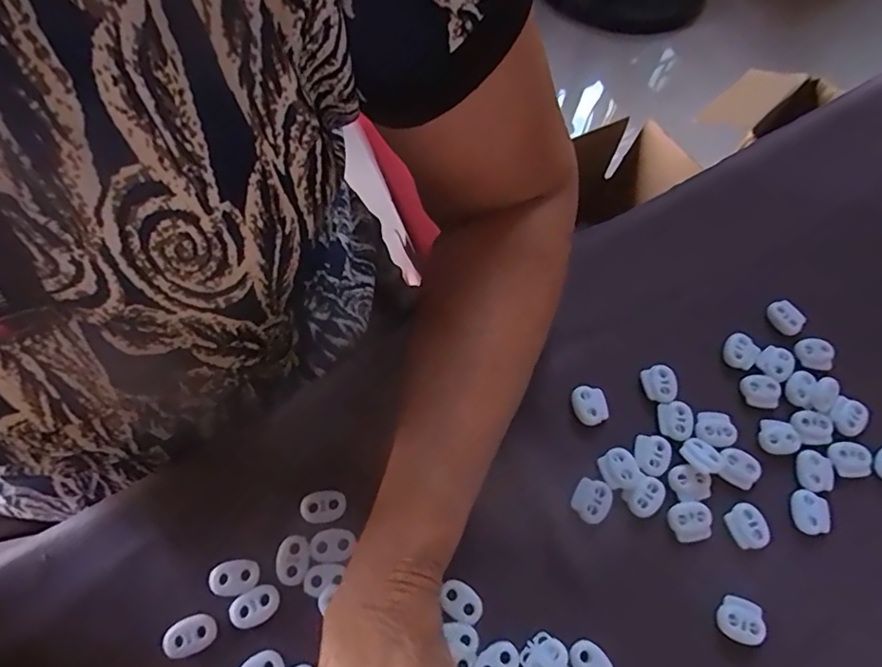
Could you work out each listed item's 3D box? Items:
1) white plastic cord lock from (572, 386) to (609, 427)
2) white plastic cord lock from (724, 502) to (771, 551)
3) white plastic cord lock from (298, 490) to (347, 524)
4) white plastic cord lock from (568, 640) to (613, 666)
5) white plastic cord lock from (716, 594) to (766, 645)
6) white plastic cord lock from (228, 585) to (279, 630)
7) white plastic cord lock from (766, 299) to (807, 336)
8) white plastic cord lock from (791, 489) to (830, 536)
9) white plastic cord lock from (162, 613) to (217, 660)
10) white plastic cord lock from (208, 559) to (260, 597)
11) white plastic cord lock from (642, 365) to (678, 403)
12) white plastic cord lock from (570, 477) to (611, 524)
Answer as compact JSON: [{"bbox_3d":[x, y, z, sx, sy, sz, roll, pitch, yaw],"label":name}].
[{"bbox_3d":[0.084,0.040,0.314,0.018,0.004,0.022,-6,65,-7],"label":"white plastic cord lock"},{"bbox_3d":[0.160,0.101,0.291,0.018,0.004,0.022,-20,67,-13],"label":"white plastic cord lock"},{"bbox_3d":[-0.060,0.087,0.281,0.023,0.004,0.015,-9,65,-8],"label":"white plastic cord lock"},{"bbox_3d":[0.070,0.153,0.258,0.015,0.004,0.023,-39,72,-20],"label":"white plastic cord lock"},{"bbox_3d":[0.147,0.140,0.272,0.022,0.004,0.019,21,65,6],"label":"white plastic cord lock"},{"bbox_3d":[-0.087,0.127,0.259,0.023,0.004,0.015,-20,67,-13],"label":"white plastic cord lock"},{"bbox_3d":[0.214,-0.010,0.345,0.012,0.012,0.022,-23,68,-14],"label":"white plastic cord lock"},{"bbox_3d":[0.198,0.096,0.298,0.020,0.004,0.022,15,64,4],"label":"white plastic cord lock"},{"bbox_3d":[-0.114,0.137,0.253,0.022,0.004,0.016,-22,68,-14],"label":"white plastic cord lock"},{"bbox_3d":[-0.098,0.115,0.264,0.023,0.004,0.015,-3,64,-5],"label":"white plastic cord lock"},{"bbox_3d":[0.127,0.029,0.323,0.017,0.006,0.022,-7,65,-7],"label":"white plastic cord lock"},{"bbox_3d":[0.079,0.087,0.291,0.019,0.004,0.022,28,66,9],"label":"white plastic cord lock"}]

